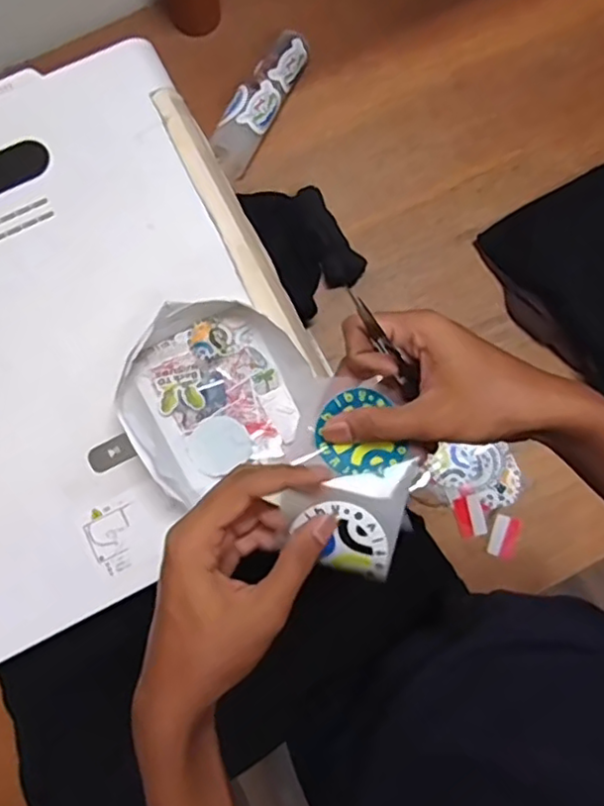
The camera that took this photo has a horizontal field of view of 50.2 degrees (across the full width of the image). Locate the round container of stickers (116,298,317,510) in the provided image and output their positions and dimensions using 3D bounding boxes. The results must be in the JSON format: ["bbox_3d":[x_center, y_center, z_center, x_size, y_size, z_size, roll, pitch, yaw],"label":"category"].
[{"bbox_3d":[-0.075,-0.009,0.568,0.156,0.046,0.153,0,79,-1],"label":"round container of stickers"}]

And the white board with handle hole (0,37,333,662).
[{"bbox_3d":[-0.223,-0.080,0.605,0.397,0.020,0.494,-28,80,-6],"label":"white board with handle hole"}]

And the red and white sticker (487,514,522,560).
[{"bbox_3d":[0.230,0.152,0.730,0.030,0.005,0.046,20,79,3],"label":"red and white sticker"}]

